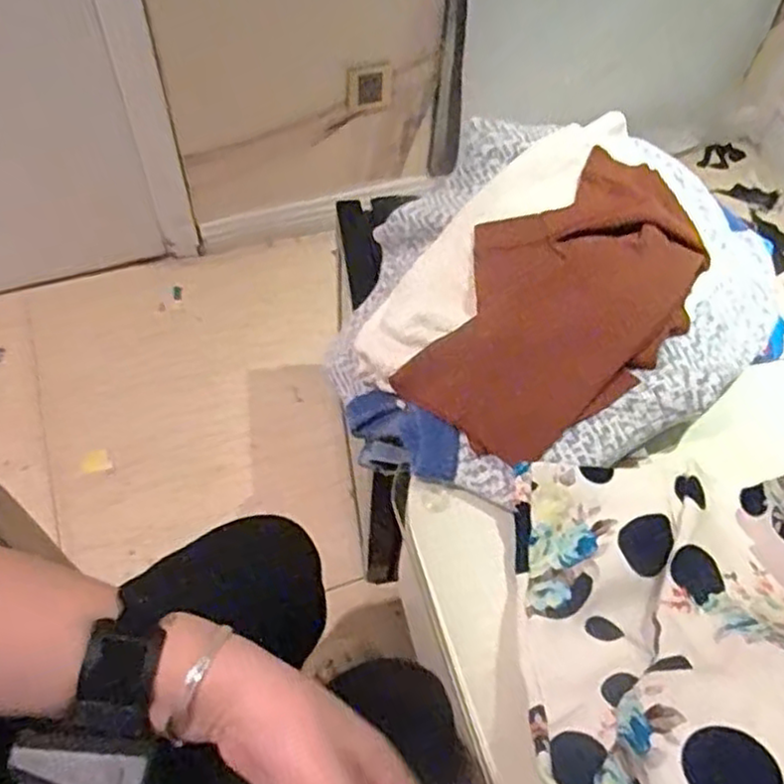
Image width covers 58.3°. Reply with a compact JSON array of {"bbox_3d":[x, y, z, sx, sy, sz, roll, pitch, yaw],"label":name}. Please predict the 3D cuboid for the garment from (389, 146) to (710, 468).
[{"bbox_3d":[0.159,-0.090,0.664,0.203,0.088,0.316,40,63,21],"label":"garment"}]

